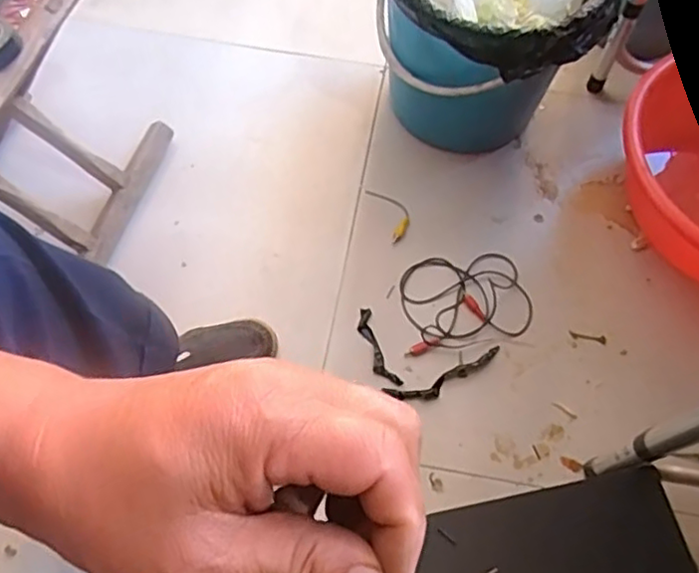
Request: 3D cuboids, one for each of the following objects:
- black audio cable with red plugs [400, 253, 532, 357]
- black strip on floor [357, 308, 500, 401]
[{"bbox_3d":[0.143,0.011,0.810,0.164,0.027,0.124,-11,64,-4],"label":"black audio cable with red plugs"},{"bbox_3d":[0.084,0.093,0.776,0.171,0.011,0.099,18,65,8],"label":"black strip on floor"}]

